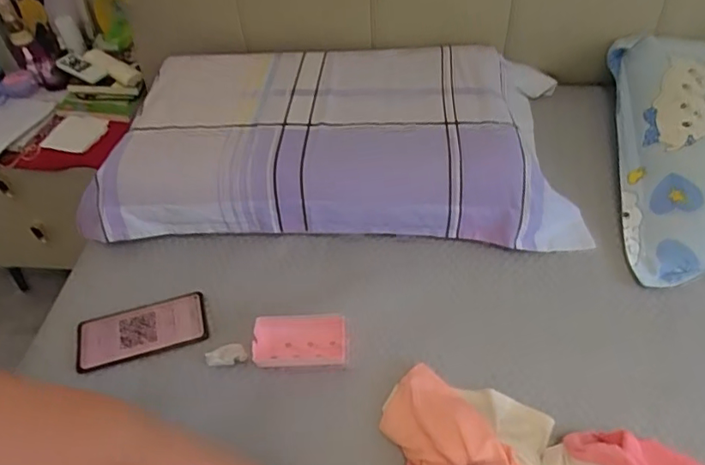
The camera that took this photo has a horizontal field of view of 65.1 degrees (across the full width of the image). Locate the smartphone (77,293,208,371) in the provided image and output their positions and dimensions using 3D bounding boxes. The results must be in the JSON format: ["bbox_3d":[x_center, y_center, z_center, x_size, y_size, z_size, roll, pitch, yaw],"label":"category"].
[{"bbox_3d":[-0.264,0.125,0.690,0.160,0.012,0.067,-15,62,-3],"label":"smartphone"}]

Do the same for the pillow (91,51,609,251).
[{"bbox_3d":[-0.026,-0.145,0.818,0.677,0.164,0.347,-2,49,4],"label":"pillow"}]

